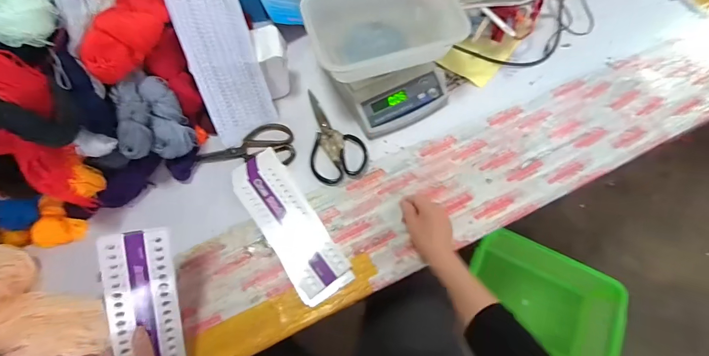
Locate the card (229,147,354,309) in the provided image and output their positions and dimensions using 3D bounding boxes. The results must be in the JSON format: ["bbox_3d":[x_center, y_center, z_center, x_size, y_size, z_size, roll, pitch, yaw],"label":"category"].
[{"bbox_3d":[-0.115,0.077,0.610,0.094,0.017,0.286,-34,70,-12],"label":"card"}]

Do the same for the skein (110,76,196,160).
[{"bbox_3d":[-0.345,-0.107,0.601,0.050,0.123,0.149,3,102,42],"label":"skein"}]

